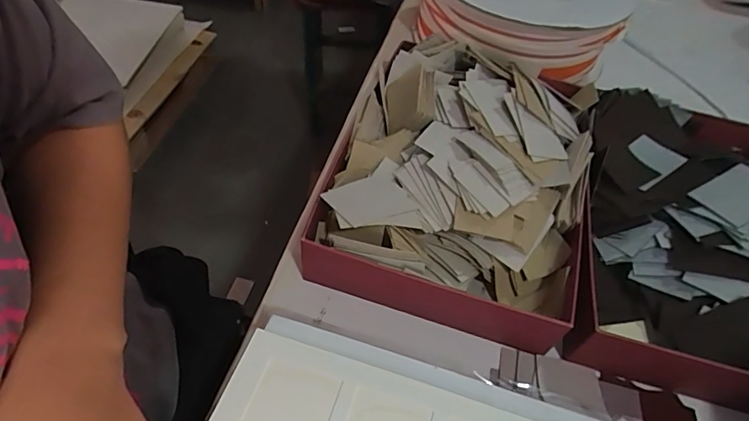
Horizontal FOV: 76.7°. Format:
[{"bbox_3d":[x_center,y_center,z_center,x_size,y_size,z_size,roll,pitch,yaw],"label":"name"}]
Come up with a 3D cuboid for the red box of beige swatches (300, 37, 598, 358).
[{"bbox_3d":[0.081,-0.040,0.434,0.216,0.086,0.278,17,51,8],"label":"red box of beige swatches"}]

